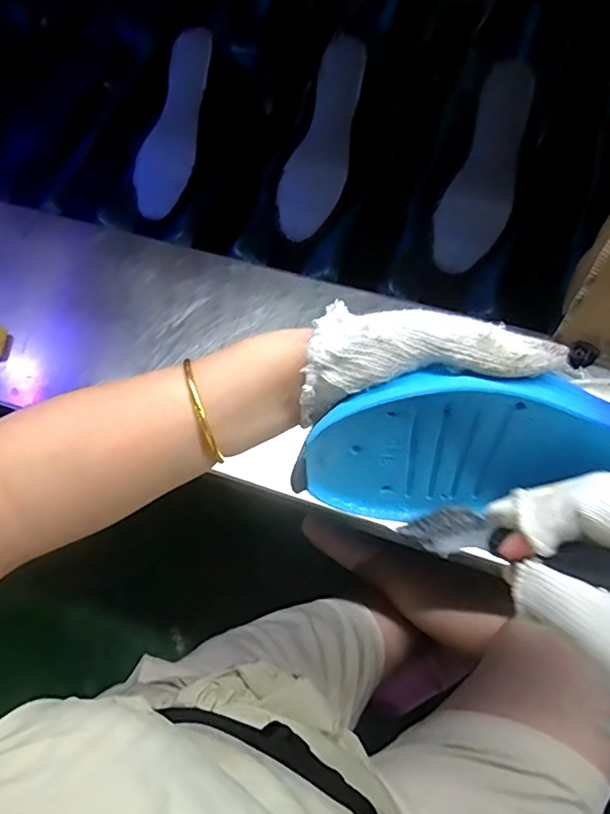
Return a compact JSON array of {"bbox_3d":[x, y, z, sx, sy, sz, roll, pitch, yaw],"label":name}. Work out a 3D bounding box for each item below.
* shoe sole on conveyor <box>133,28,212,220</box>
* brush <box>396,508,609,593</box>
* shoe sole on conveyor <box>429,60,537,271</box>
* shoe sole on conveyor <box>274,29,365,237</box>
[{"bbox_3d":[-0.165,-0.361,0.714,0.078,0.013,0.237,16,92,11],"label":"shoe sole on conveyor"},{"bbox_3d":[0.116,0.068,0.247,0.019,0.178,0.031,47,67,-23],"label":"brush"},{"bbox_3d":[0.210,-0.273,0.644,0.075,0.017,0.232,19,97,12],"label":"shoe sole on conveyor"},{"bbox_3d":[0.025,-0.326,0.679,0.074,0.022,0.242,17,94,12],"label":"shoe sole on conveyor"}]

